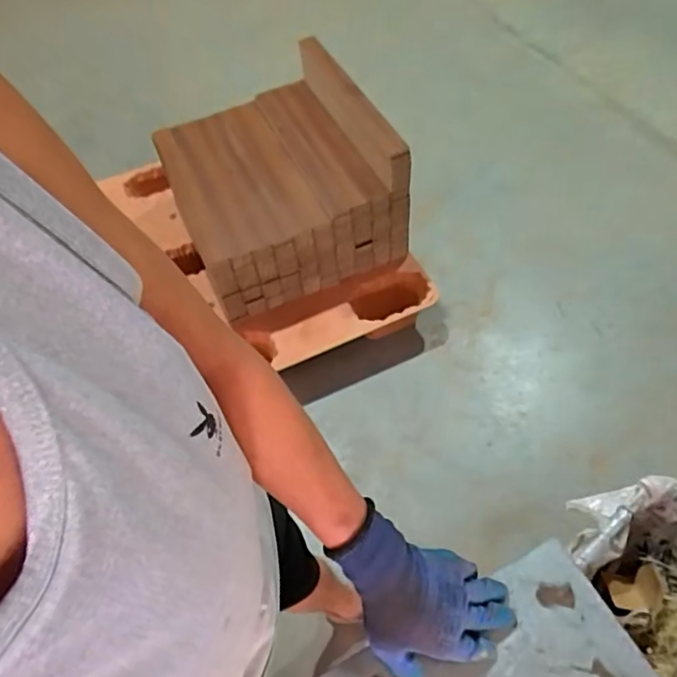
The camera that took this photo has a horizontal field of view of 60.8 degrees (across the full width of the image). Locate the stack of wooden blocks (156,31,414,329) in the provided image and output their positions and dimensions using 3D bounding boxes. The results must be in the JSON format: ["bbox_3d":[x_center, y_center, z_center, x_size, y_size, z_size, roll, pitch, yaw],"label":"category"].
[{"bbox_3d":[-0.167,-0.436,1.618,0.565,0.375,0.569,-19,56,-8],"label":"stack of wooden blocks"}]

